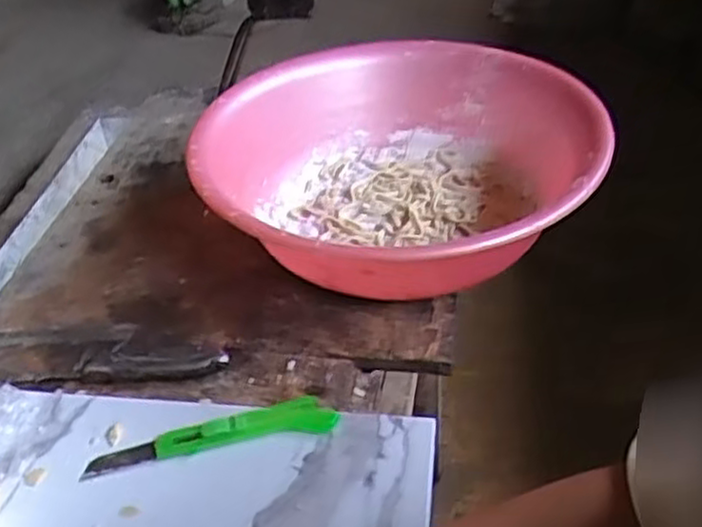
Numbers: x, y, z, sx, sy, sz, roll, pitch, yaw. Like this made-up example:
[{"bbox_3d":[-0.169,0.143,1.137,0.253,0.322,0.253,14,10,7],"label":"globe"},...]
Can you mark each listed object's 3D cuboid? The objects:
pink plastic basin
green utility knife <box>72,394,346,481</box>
[{"bbox_3d":[0.046,-0.094,0.787,0.395,0.136,0.395,-2,37,2],"label":"pink plastic basin"},{"bbox_3d":[-0.111,0.134,0.596,0.195,0.020,0.035,-8,37,-5],"label":"green utility knife"}]

